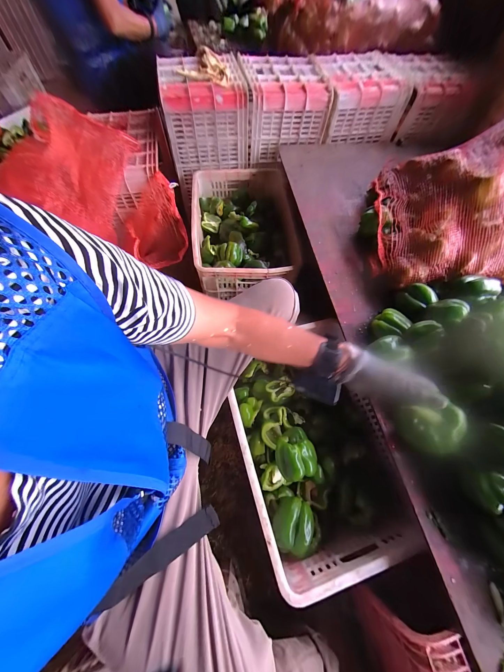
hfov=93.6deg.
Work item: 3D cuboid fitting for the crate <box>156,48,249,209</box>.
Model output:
[{"bbox_3d":[-0.182,-0.870,0.956,0.299,0.279,0.341,-9,65,-6],"label":"crate"}]

